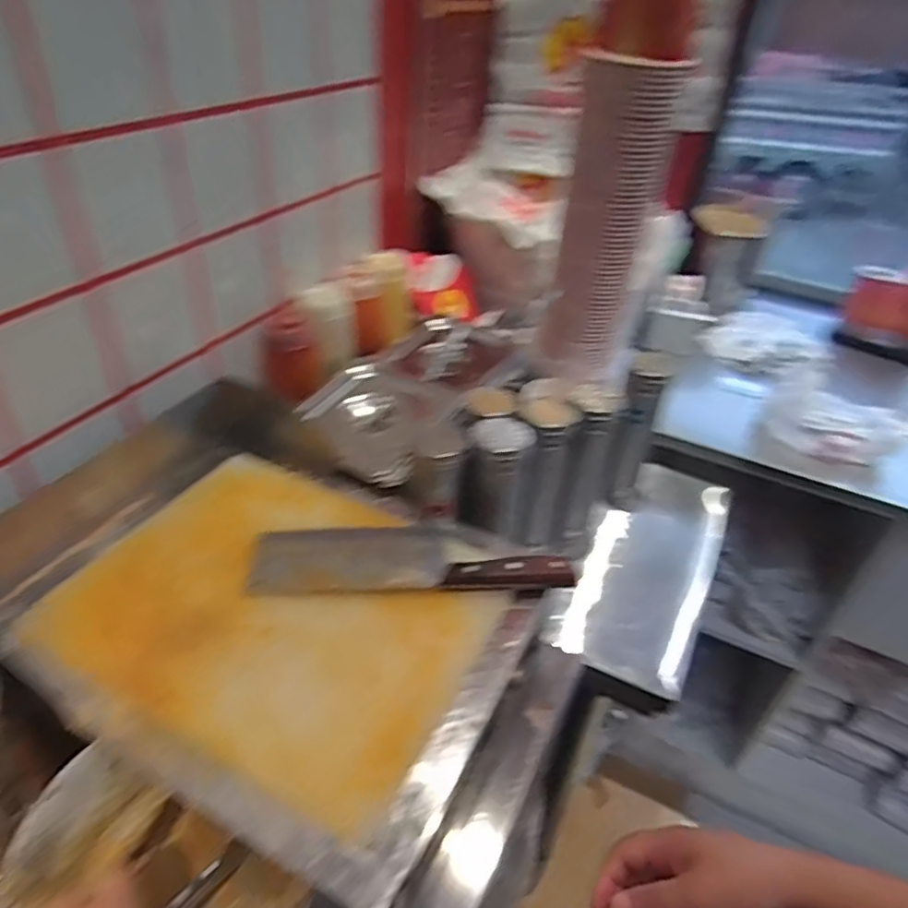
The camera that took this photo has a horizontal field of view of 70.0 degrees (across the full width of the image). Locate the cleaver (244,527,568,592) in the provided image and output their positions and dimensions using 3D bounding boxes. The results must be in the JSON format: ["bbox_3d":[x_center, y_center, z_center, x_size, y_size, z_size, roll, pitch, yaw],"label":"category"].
[{"bbox_3d":[-0.042,0.093,0.615,0.286,0.033,0.077,3,38,-4],"label":"cleaver"}]

